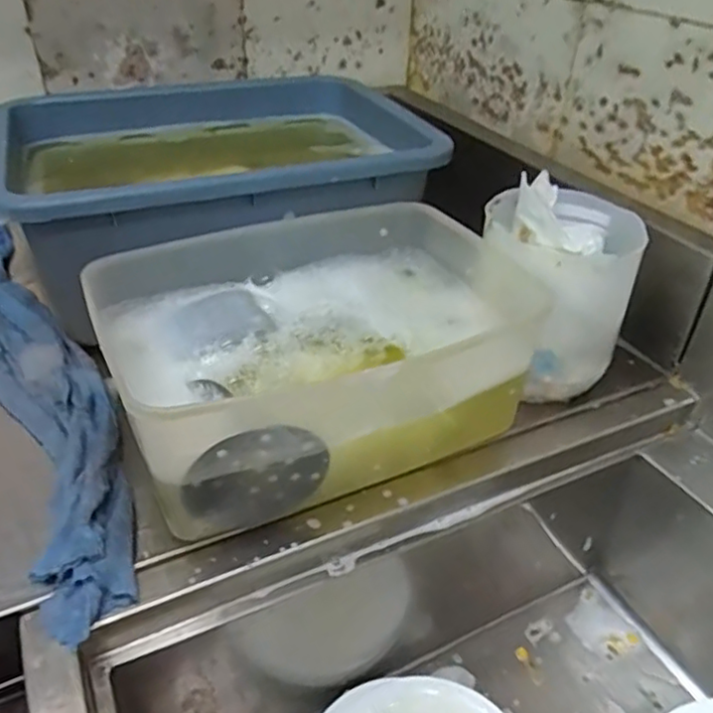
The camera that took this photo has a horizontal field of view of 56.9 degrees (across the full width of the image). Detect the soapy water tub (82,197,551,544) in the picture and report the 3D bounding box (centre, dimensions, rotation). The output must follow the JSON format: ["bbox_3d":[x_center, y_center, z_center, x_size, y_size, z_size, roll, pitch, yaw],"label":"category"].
[{"bbox_3d":[-0.024,-0.002,0.629,0.375,0.159,0.273,-15,38,-21],"label":"soapy water tub"}]

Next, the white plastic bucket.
[{"bbox_3d":[0.201,-0.065,0.690,0.140,0.197,0.147,1,35,-1],"label":"white plastic bucket"}]

